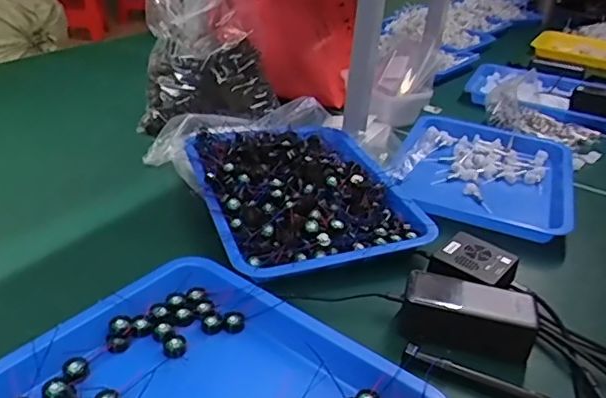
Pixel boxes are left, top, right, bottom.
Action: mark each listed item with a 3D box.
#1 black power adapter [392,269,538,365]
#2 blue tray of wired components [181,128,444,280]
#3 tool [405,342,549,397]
[{"bbox_3d":[0.166,0.118,0.574,0.129,0.046,0.060,11,30,8],"label":"black power adapter"},{"bbox_3d":[-0.003,-0.026,0.757,0.264,0.056,0.332,-7,32,-21],"label":"blue tray of wired components"},{"bbox_3d":[0.165,0.167,0.526,0.139,0.018,0.011,17,32,18],"label":"tool"}]

